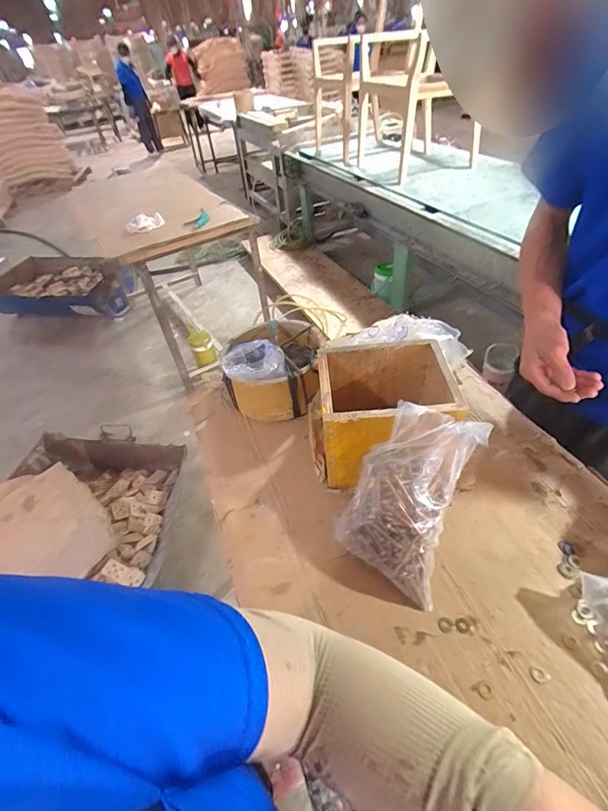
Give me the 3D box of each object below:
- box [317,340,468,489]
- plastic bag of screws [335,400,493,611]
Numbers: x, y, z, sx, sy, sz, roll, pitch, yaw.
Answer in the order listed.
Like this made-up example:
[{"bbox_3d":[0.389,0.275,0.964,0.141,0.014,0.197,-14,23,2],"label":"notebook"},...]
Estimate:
[{"bbox_3d":[0.135,0.015,0.671,0.229,0.167,0.191,-5,44,2],"label":"box"},{"bbox_3d":[0.135,0.123,0.553,0.163,0.085,0.251,17,80,30],"label":"plastic bag of screws"}]

